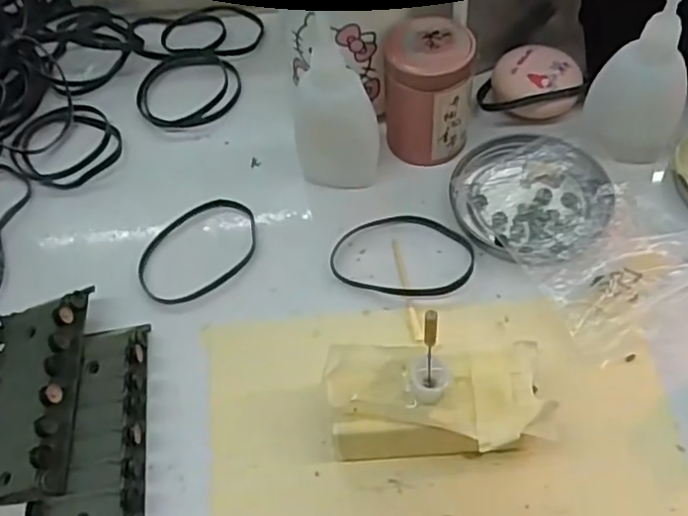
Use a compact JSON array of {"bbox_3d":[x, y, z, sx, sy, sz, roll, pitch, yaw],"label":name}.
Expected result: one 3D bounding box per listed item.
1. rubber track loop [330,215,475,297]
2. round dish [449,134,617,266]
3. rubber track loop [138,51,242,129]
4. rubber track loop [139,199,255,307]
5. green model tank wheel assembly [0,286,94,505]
[{"bbox_3d":[0.030,-0.003,0.332,0.070,0.004,0.049,11,57,13],"label":"rubber track loop"},{"bbox_3d":[0.096,-0.029,0.339,0.076,0.010,0.081,-3,55,4],"label":"round dish"},{"bbox_3d":[-0.097,-0.108,0.417,0.063,0.004,0.067,-9,55,-1],"label":"rubber track loop"},{"bbox_3d":[-0.076,-0.006,0.343,0.069,0.004,0.049,-38,60,-19],"label":"rubber track loop"},{"bbox_3d":[-0.138,0.060,0.293,0.045,0.021,0.090,-18,56,15],"label":"green model tank wheel assembly"}]

